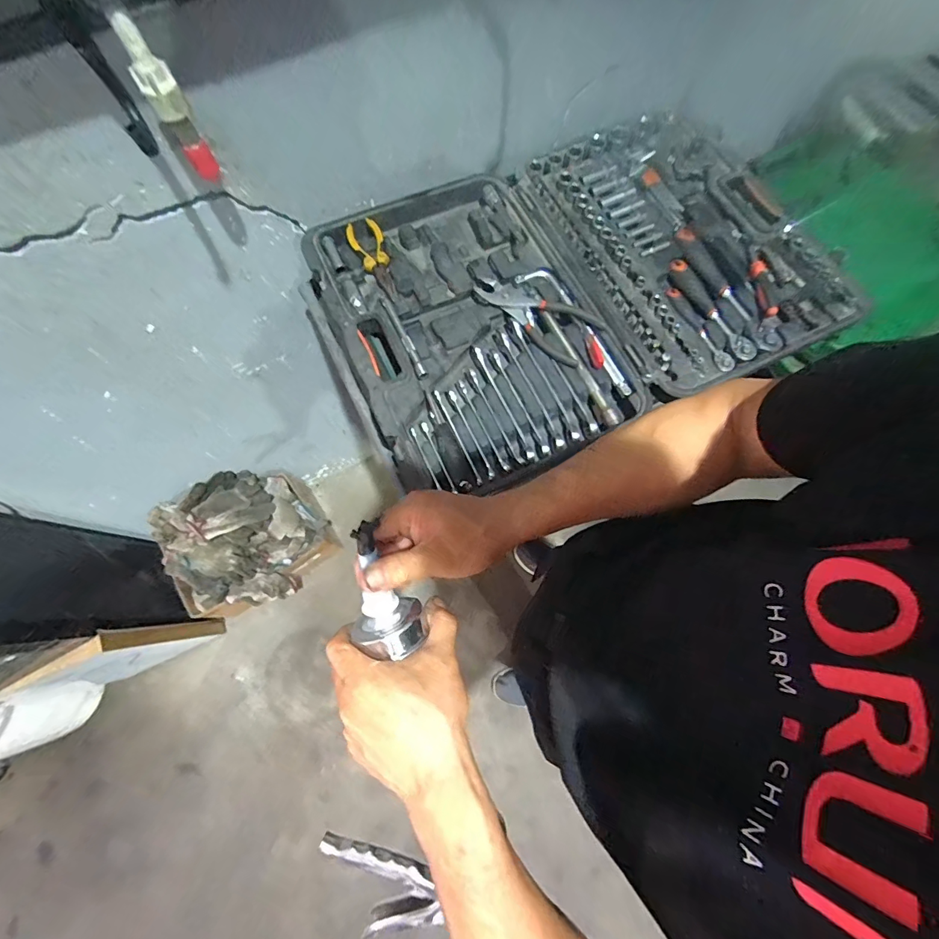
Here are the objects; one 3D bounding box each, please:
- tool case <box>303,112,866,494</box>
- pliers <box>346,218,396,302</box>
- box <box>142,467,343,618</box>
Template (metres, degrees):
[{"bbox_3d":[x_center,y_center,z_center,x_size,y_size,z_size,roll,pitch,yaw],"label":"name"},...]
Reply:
[{"bbox_3d":[0.158,-0.303,0.660,0.737,0.063,0.537,-24,73,-6],"label":"tool case"},{"bbox_3d":[-0.147,-0.324,0.664,0.051,0.020,0.143,-22,73,-5],"label":"pliers"},{"bbox_3d":[-0.637,0.225,1.261,0.397,0.391,0.328,-32,74,-9],"label":"box"}]

